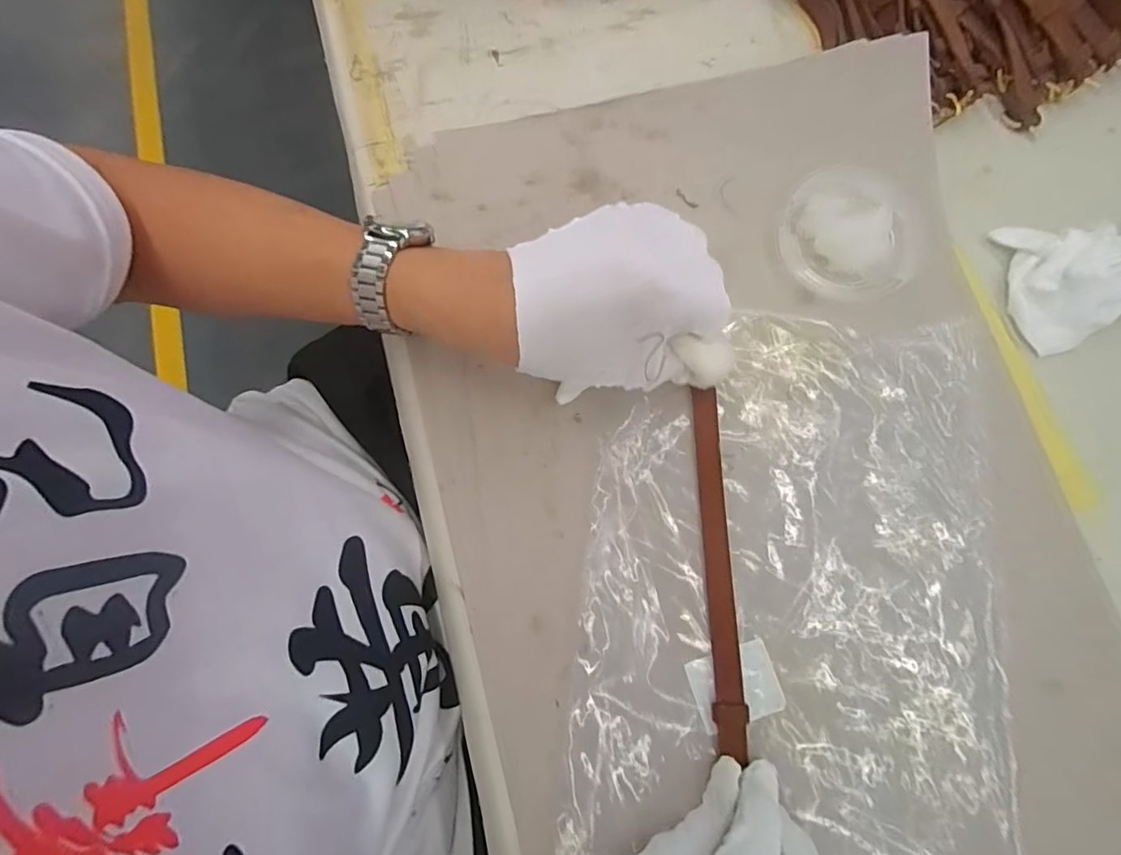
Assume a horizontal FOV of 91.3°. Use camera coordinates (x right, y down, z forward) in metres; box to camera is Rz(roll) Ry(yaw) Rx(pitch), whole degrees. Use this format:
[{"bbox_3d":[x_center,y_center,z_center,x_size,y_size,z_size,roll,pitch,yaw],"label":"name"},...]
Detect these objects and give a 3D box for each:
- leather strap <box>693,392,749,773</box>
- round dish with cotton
[{"bbox_3d":[0.098,0.079,0.341,0.017,0.009,0.216,0,72,2],"label":"leather strap"},{"bbox_3d":[0.209,-0.143,0.398,0.092,0.015,0.095,-1,74,3],"label":"round dish with cotton"}]

